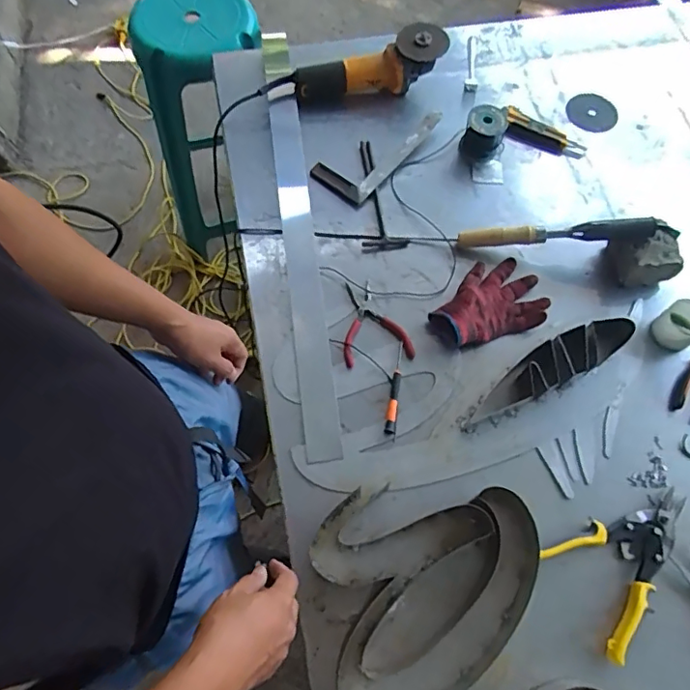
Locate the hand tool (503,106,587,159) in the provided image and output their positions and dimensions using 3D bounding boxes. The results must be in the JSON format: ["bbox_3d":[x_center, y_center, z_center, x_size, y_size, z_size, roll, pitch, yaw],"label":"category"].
[{"bbox_3d":[0.366,-0.386,0.999,0.158,0.016,0.062,31,70,13],"label":"hand tool"}]

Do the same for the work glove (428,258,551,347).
[{"bbox_3d":[0.224,-0.072,0.844,0.187,0.046,0.125,-18,67,-8],"label":"work glove"}]

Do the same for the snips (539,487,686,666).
[{"bbox_3d":[0.381,0.280,0.698,0.212,0.024,0.138,-28,69,-12],"label":"snips"}]

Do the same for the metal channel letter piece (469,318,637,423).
[{"bbox_3d":[0.298,0.034,0.787,0.273,0.046,0.065,-26,68,-11],"label":"metal channel letter piece"}]

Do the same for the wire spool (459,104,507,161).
[{"bbox_3d":[0.244,-0.372,0.946,0.068,0.079,0.067,0,66,0],"label":"wire spool"}]

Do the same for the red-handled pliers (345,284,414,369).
[{"bbox_3d":[0.038,-0.036,0.832,0.103,0.015,0.140,-11,66,-5],"label":"red-handled pliers"}]

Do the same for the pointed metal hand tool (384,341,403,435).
[{"bbox_3d":[0.073,0.063,0.796,0.016,0.021,0.147,8,66,4],"label":"pointed metal hand tool"}]

